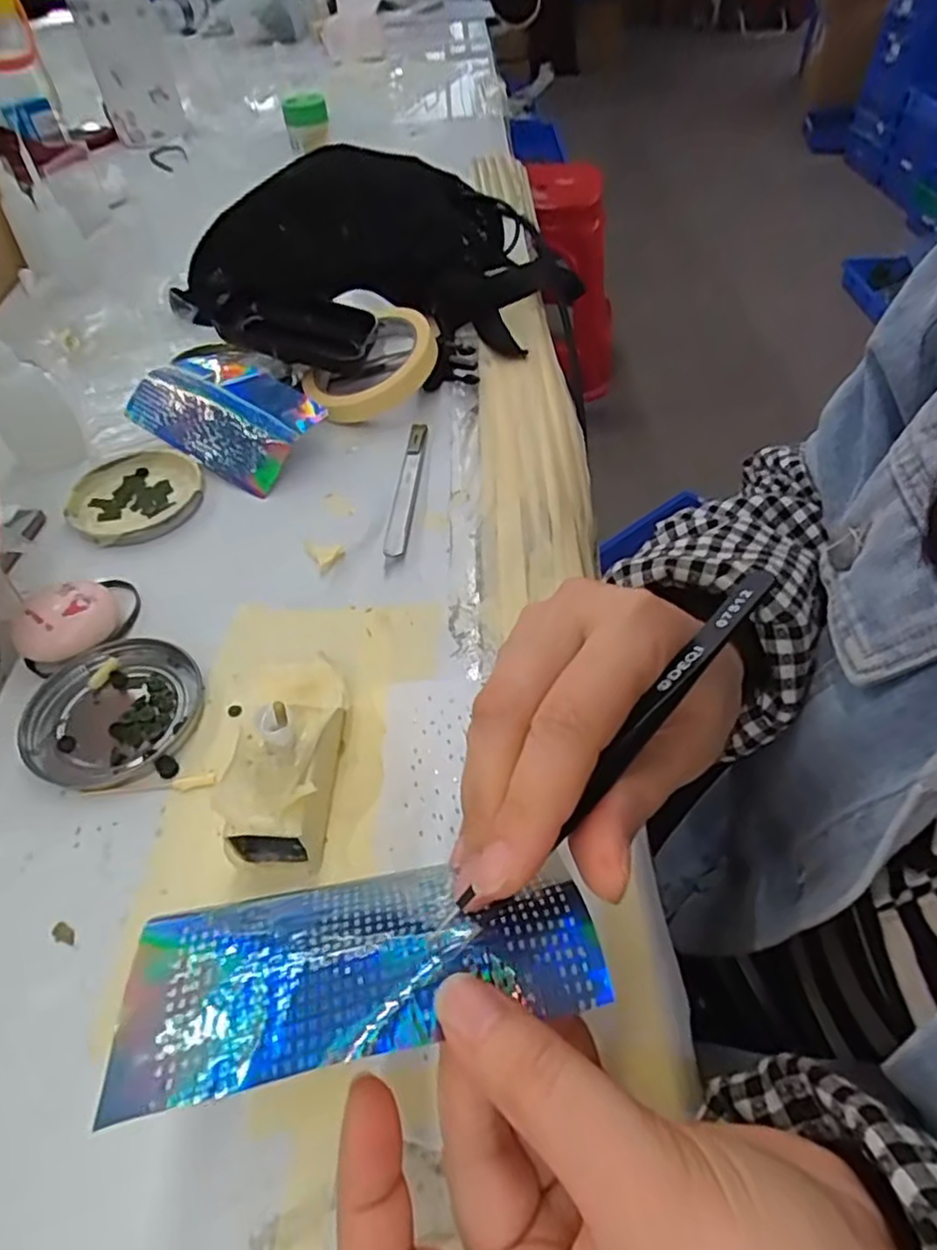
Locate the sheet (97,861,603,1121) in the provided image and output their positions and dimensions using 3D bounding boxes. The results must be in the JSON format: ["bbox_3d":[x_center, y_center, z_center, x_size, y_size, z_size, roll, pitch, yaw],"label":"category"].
[{"bbox_3d":[-0.028,0.088,0.179,0.119,0.020,0.051,-9,49,-2],"label":"sheet"}]

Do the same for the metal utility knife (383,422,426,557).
[{"bbox_3d":[-0.038,-0.087,0.427,0.012,0.005,0.128,1,49,4],"label":"metal utility knife"}]

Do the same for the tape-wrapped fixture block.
[{"bbox_3d":[-0.075,0.054,0.281,0.043,0.044,0.083,2,49,5],"label":"tape-wrapped fixture block"}]

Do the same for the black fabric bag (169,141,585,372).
[{"bbox_3d":[-0.088,-0.300,0.558,0.277,0.081,0.223,-25,52,-17],"label":"black fabric bag"}]

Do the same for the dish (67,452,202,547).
[{"bbox_3d":[-0.207,-0.080,0.430,0.077,0.009,0.079,-1,49,2],"label":"dish"}]

